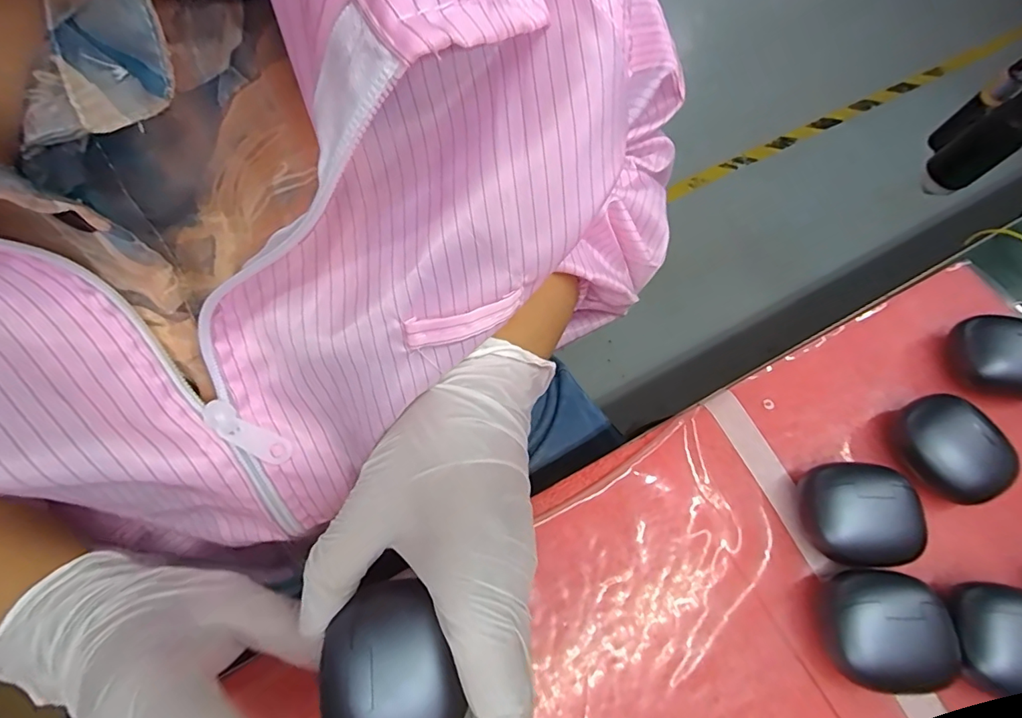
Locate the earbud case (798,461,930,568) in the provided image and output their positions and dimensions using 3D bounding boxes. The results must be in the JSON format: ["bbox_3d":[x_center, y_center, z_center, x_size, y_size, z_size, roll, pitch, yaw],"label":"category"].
[{"bbox_3d":[0.180,0.080,0.254,0.045,0.032,0.049,-2,65,-2],"label":"earbud case"}]

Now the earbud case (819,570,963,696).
[{"bbox_3d":[0.173,0.128,0.233,0.051,0.032,0.049,1,65,-1],"label":"earbud case"}]

